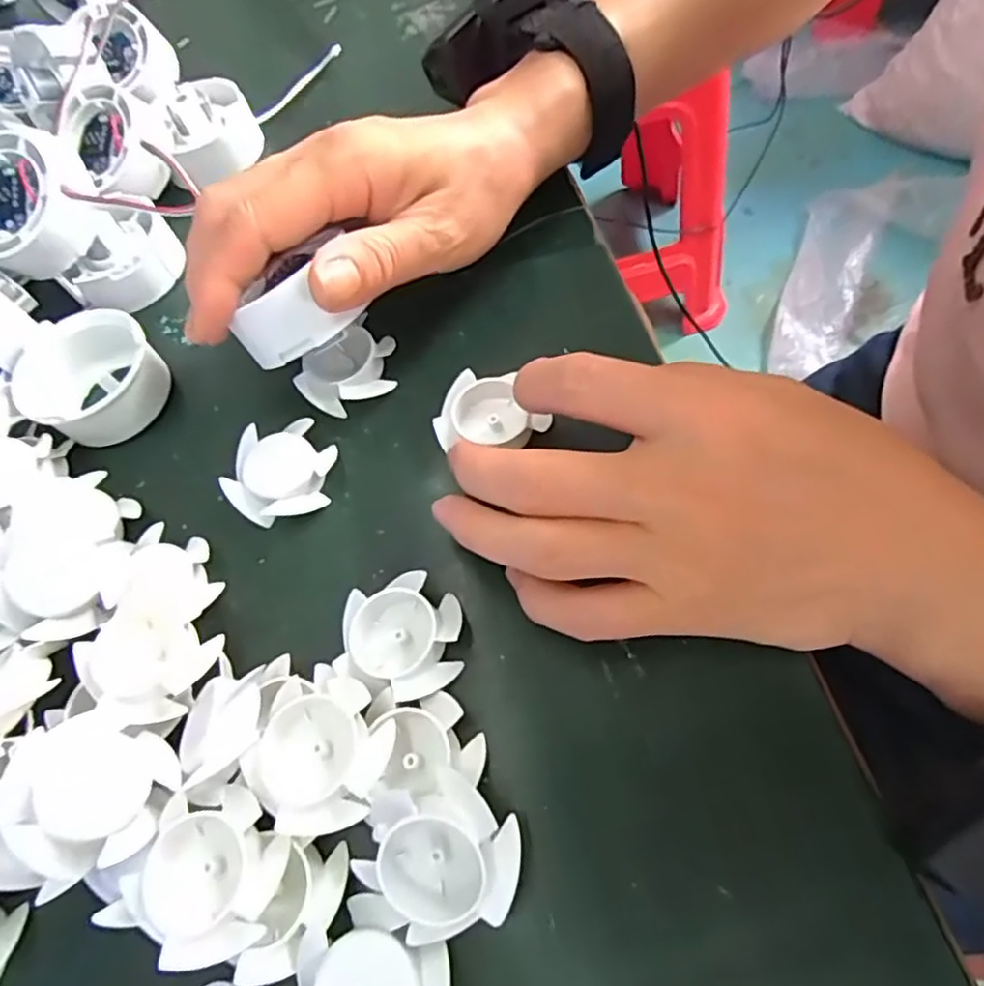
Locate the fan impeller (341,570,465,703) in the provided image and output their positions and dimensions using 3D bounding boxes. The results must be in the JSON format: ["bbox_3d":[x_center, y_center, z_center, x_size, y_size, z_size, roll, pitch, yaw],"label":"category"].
[{"bbox_3d":[-0.027,0.045,0.206,0.036,0.011,0.037,-4,62,7],"label":"fan impeller"}]

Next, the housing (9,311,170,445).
[{"bbox_3d":[-0.163,-0.047,0.270,0.055,0.023,0.052,-4,62,7],"label":"housing"}]

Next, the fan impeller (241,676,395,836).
[{"bbox_3d":[-0.048,0.072,0.185,0.037,0.013,0.040,-4,62,7],"label":"fan impeller"}]

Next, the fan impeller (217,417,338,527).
[{"bbox_3d":[-0.078,-0.007,0.247,0.037,0.013,0.042,16,66,17],"label":"fan impeller"}]

